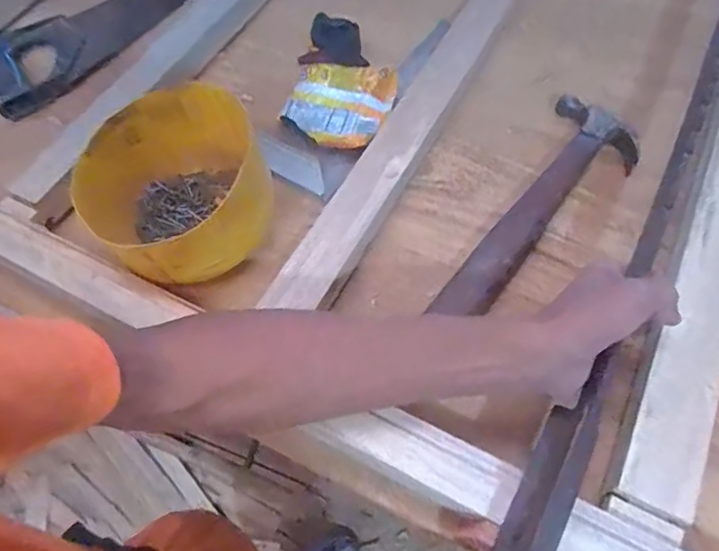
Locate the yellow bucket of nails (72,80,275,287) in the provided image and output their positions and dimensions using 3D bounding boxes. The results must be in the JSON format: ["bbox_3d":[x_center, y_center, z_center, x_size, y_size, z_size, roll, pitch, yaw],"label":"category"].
[{"bbox_3d":[-0.168,-0.080,0.475,0.156,0.111,0.186,-35,67,-14],"label":"yellow bucket of nails"}]

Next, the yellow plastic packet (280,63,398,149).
[{"bbox_3d":[-0.019,-0.182,0.536,0.103,0.019,0.105,12,64,9],"label":"yellow plastic packet"}]

